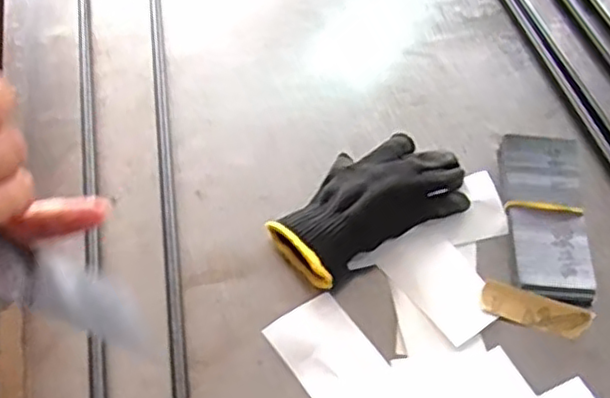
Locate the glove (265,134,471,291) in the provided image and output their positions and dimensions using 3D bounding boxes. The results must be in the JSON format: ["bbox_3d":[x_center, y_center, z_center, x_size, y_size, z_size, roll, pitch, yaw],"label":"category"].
[{"bbox_3d":[0.059,-0.005,0.600,0.187,0.045,0.105,-27,60,-18],"label":"glove"}]

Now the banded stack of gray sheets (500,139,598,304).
[{"bbox_3d":[0.221,0.013,0.608,0.071,0.015,0.170,5,55,3],"label":"banded stack of gray sheets"}]

